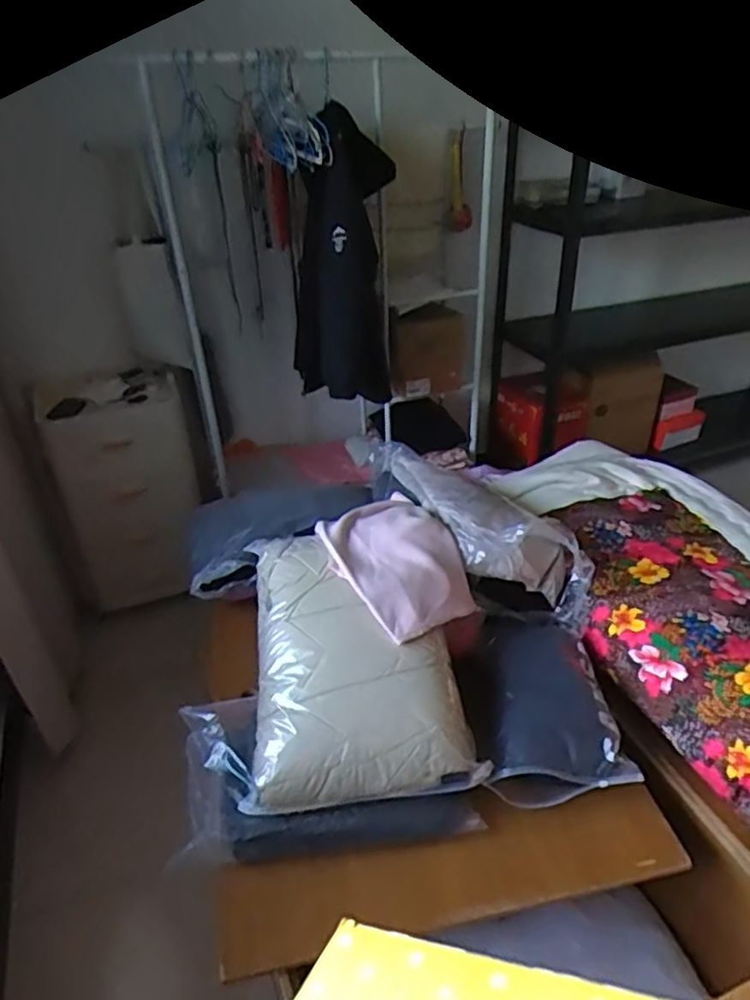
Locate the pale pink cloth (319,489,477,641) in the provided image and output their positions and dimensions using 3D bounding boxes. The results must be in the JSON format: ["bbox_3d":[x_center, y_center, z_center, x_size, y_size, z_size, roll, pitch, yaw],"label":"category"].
[{"bbox_3d":[0.041,0.112,1.243,0.228,0.086,0.325,-25,48,-23],"label":"pale pink cloth"}]

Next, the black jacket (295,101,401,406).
[{"bbox_3d":[-0.093,-0.647,1.783,0.276,0.672,0.498,-5,33,-3],"label":"black jacket"}]

